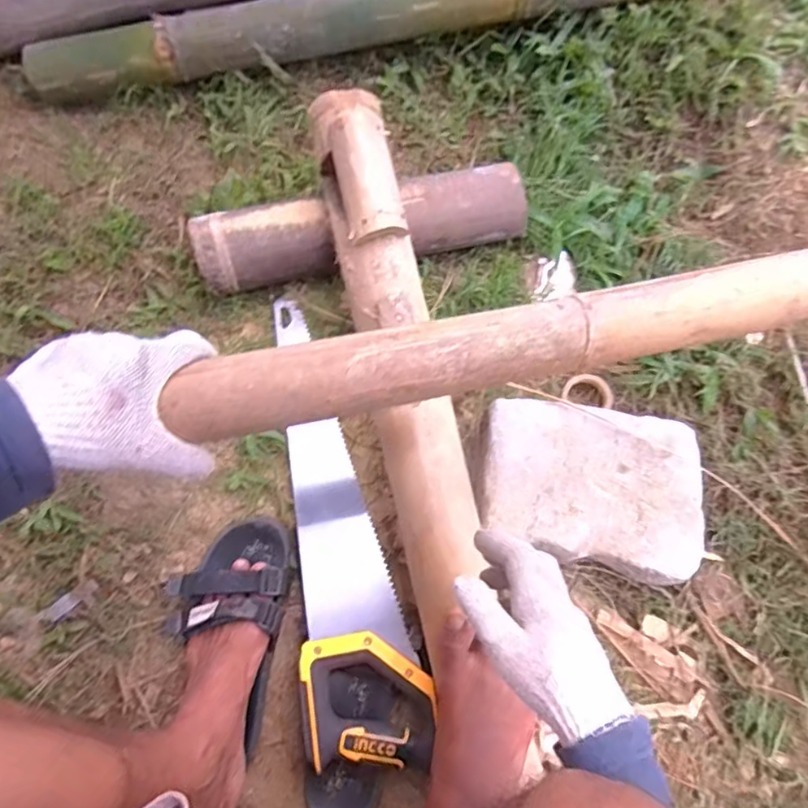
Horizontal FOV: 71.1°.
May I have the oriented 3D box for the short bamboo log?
[{"bbox_3d":[-0.053,-0.234,0.766,0.439,0.083,0.095,-14,72,-7],"label":"short bamboo log"}]

